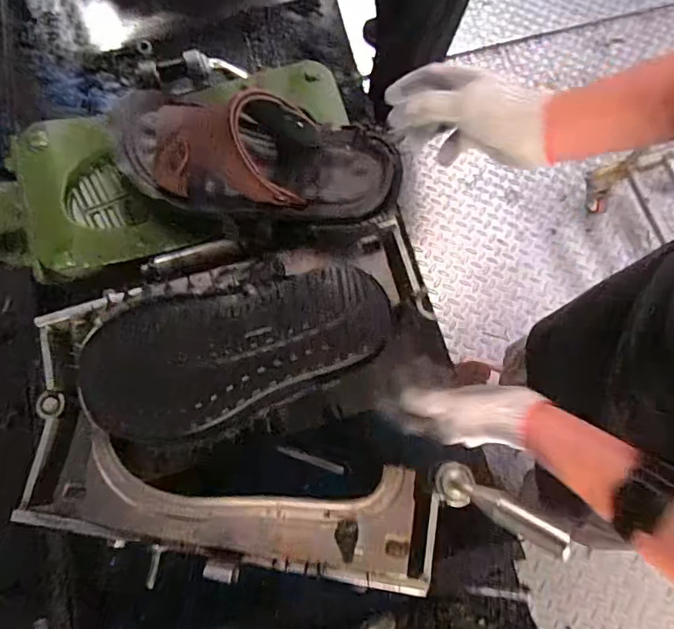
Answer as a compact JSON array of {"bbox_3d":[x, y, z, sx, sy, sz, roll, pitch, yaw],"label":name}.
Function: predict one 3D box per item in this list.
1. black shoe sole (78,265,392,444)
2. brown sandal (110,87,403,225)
[{"bbox_3d":[-0.092,0.037,0.455,0.279,0.041,0.122,-12,74,-2],"label":"black shoe sole"},{"bbox_3d":[-0.083,-0.155,0.464,0.285,0.079,0.107,10,73,6],"label":"brown sandal"}]

